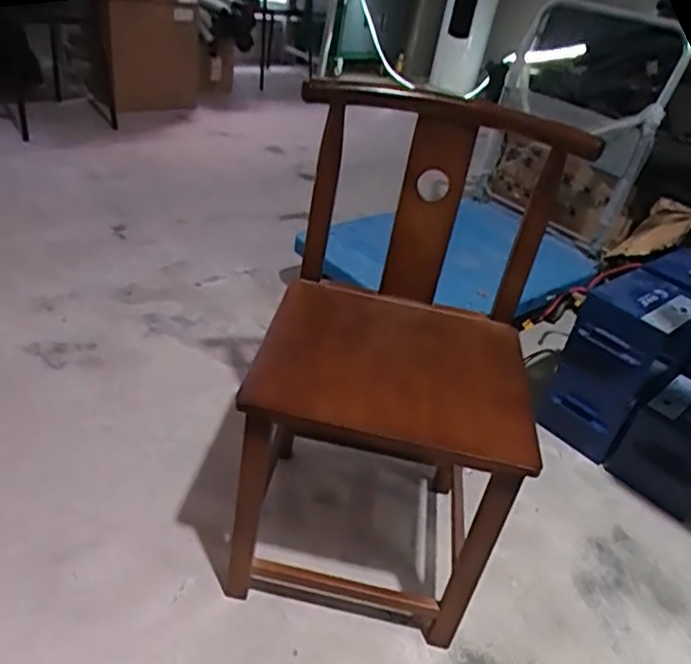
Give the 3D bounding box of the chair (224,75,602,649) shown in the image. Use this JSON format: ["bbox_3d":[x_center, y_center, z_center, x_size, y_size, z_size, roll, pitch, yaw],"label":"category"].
[{"bbox_3d":[0.082,0.050,0.998,0.403,0.744,0.465,13,33,2],"label":"chair"}]

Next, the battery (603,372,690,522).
[{"bbox_3d":[0.779,0.252,1.420,0.262,0.188,0.194,-23,45,-40],"label":"battery"}]

